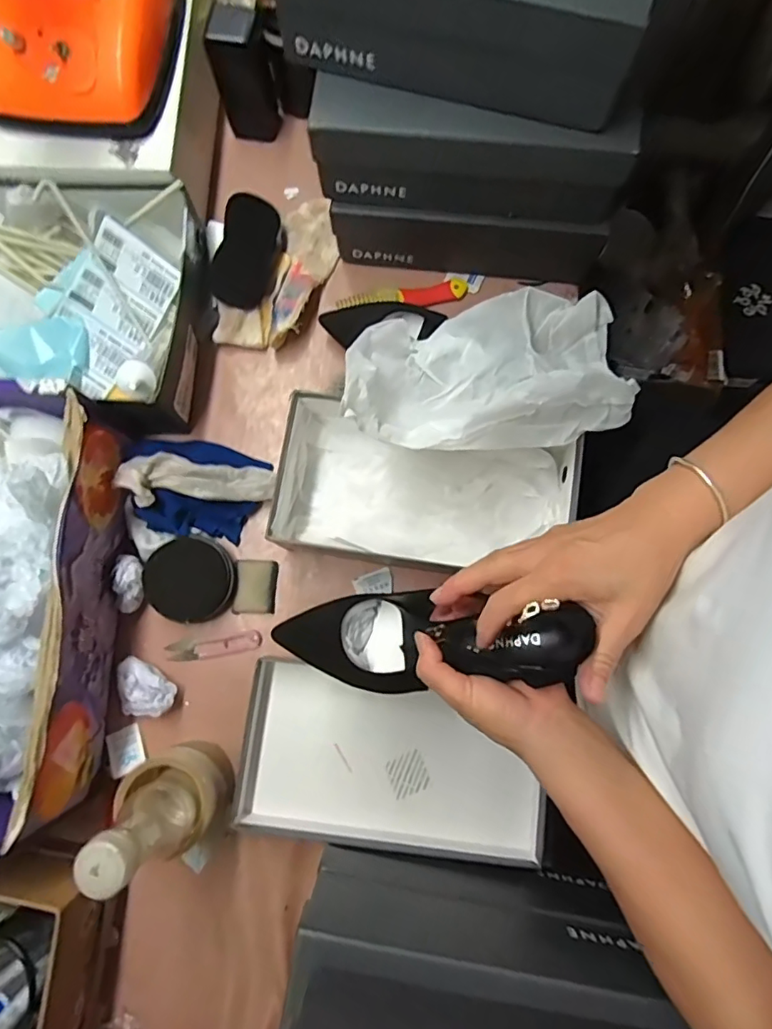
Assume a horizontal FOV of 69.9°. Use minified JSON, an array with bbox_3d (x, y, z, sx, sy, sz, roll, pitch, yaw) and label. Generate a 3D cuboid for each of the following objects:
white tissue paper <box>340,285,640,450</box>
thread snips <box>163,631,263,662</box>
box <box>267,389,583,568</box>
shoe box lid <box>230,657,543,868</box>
[{"bbox_3d":[0.102,-0.141,0.524,0.272,0.087,0.167,0,80,0],"label":"white tissue paper"},{"bbox_3d":[-0.187,0.144,0.598,0.102,0.004,0.020,-9,80,-1],"label":"thread snips"},{"bbox_3d":[0.038,-0.026,0.590,0.305,0.079,0.156,10,80,2],"label":"box"},{"bbox_3d":[0.009,0.255,0.563,0.304,0.035,0.154,10,80,2],"label":"shoe box lid"}]

